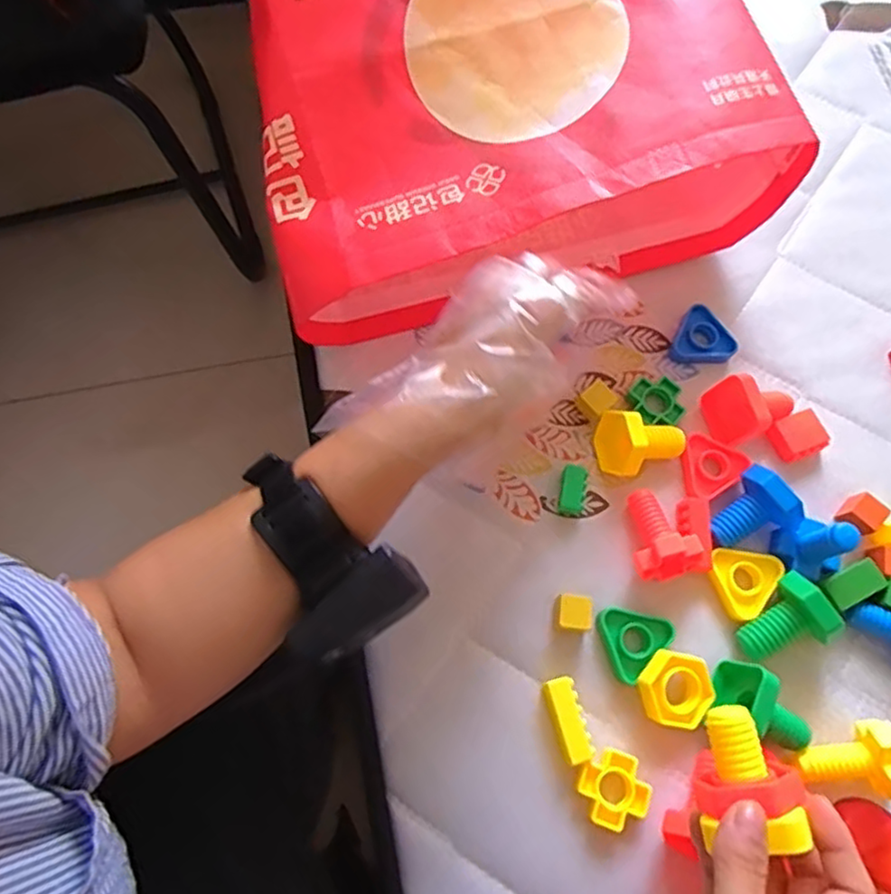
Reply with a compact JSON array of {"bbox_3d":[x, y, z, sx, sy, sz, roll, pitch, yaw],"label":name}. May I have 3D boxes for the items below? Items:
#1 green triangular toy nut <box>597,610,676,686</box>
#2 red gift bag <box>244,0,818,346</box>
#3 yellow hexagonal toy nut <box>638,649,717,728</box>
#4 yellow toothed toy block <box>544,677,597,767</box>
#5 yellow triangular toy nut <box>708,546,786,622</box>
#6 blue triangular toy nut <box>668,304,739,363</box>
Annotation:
[{"bbox_3d":[0.117,0.120,0.419,0.048,0.010,0.042,-42,77,-12],"label":"green triangular toy nut"},{"bbox_3d":[0.043,-0.240,0.478,0.363,0.137,0.223,-16,72,-5],"label":"red gift bag"},{"bbox_3d":[0.143,0.149,0.405,0.046,0.016,0.042,9,72,3],"label":"yellow hexagonal toy nut"},{"bbox_3d":[0.075,0.166,0.400,0.020,0.016,0.047,-16,73,-5],"label":"yellow toothed toy block"},{"bbox_3d":[0.201,0.086,0.436,0.044,0.009,0.046,-24,74,-8],"label":"yellow triangular toy nut"},{"bbox_3d":[0.192,-0.078,0.496,0.044,0.014,0.045,-36,76,-11],"label":"blue triangular toy nut"}]

